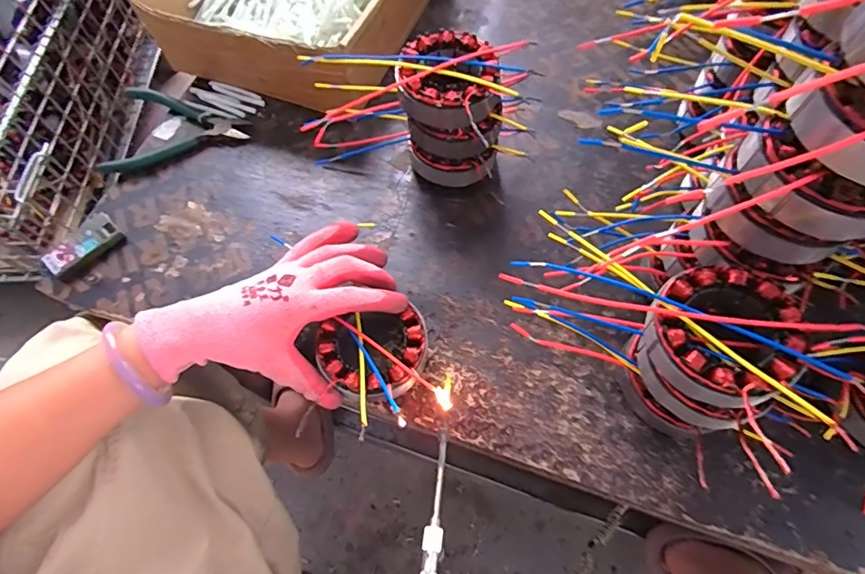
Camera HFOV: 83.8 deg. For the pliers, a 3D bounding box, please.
[{"bbox_3d":[-0.283,-0.186,0.526,0.148,0.012,0.116,-15,65,-5],"label":"pliers"}]

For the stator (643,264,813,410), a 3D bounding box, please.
[{"bbox_3d":[0.181,0.030,0.305,0.084,0.039,0.083,-1,65,2],"label":"stator"}]

